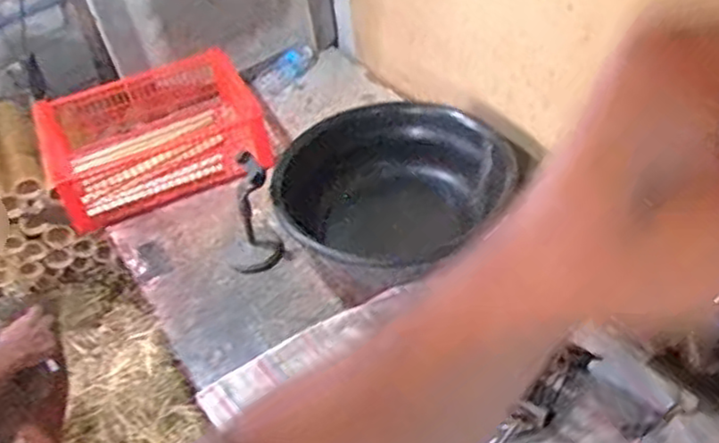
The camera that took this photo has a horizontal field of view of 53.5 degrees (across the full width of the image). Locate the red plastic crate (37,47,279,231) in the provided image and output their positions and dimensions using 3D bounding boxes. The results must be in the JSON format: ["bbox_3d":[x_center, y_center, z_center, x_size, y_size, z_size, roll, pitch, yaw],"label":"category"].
[{"bbox_3d":[-0.469,-0.194,1.630,0.510,0.194,0.378,-19,44,-14],"label":"red plastic crate"}]

